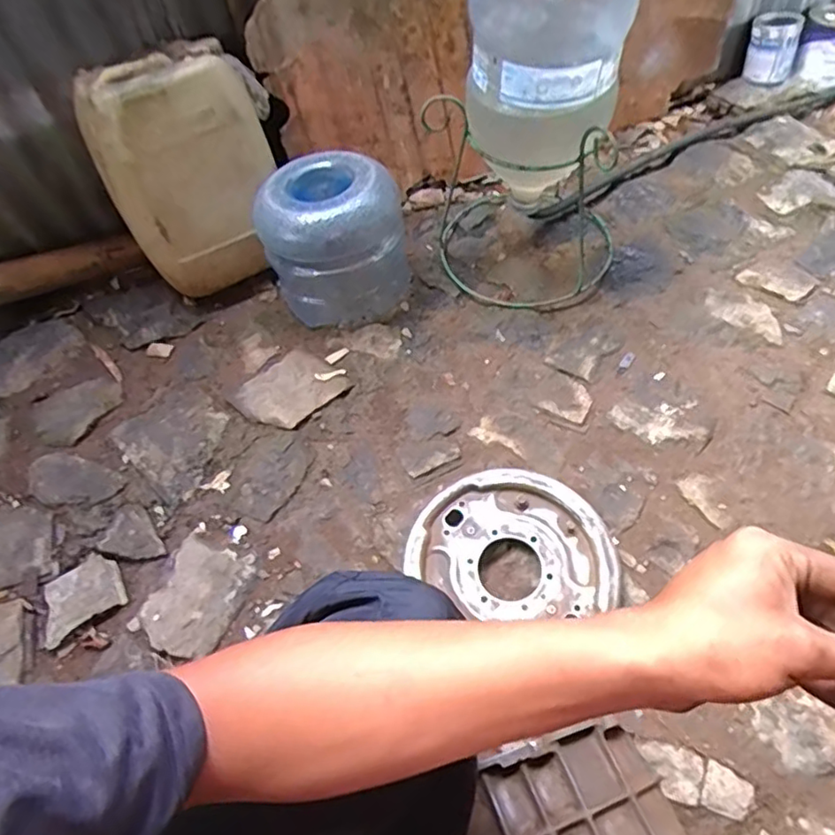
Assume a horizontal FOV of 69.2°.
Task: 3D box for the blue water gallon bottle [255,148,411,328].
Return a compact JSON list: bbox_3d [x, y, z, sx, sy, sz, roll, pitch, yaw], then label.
[{"bbox_3d":[-0.159,-0.338,1.178,0.256,0.260,0.226,-5,56,4],"label":"blue water gallon bottle"}]

